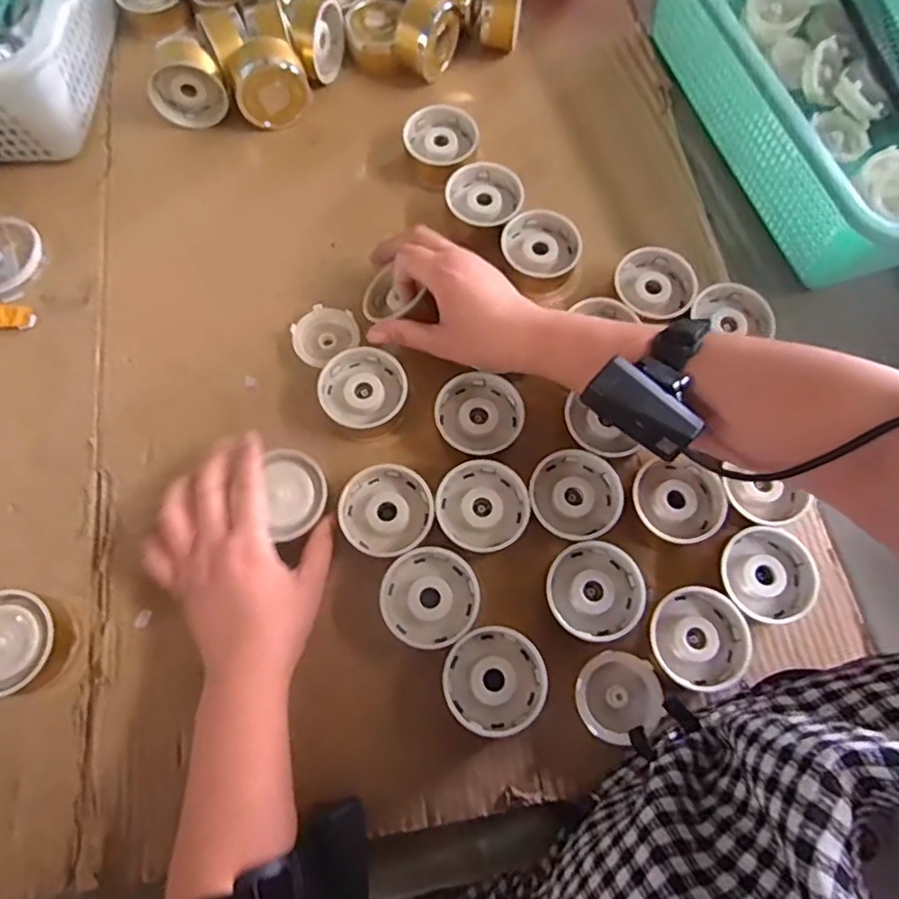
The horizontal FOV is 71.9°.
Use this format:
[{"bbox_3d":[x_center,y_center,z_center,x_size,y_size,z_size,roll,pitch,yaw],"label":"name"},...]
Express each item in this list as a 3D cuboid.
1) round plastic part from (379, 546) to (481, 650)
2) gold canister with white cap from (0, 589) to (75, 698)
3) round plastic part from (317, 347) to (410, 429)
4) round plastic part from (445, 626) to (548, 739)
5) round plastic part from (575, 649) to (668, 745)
[{"bbox_3d":[-0.014,0.104,0.437,0.066,0.017,0.066,0,70,-1],"label":"round plastic part"},{"bbox_3d":[-0.296,0.131,0.420,0.063,0.034,0.065,0,70,-1],"label":"gold canister with white cap"},{"bbox_3d":[-0.069,-0.048,0.497,0.066,0.023,0.064,0,70,-1],"label":"round plastic part"},{"bbox_3d":[0.031,0.157,0.423,0.066,0.023,0.067,0,70,-1],"label":"round plastic part"},{"bbox_3d":[0.118,0.171,0.430,0.058,0.011,0.056,0,70,-1],"label":"round plastic part"}]

